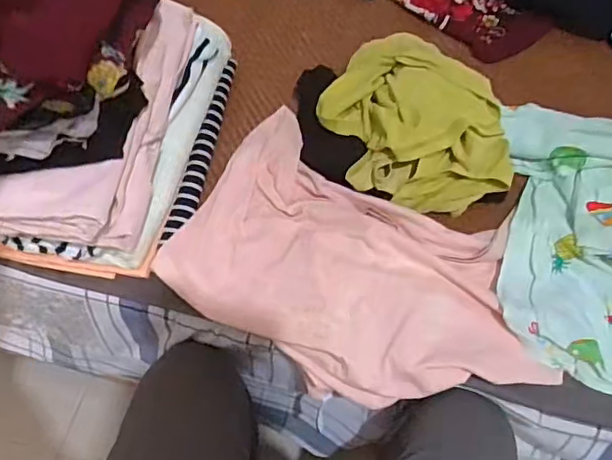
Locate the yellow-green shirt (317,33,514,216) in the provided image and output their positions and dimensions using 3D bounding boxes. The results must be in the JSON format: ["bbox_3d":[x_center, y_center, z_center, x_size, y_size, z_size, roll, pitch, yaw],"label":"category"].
[{"bbox_3d":[0.120,-0.147,0.701,0.201,0.102,0.262,-10,62,-9],"label":"yellow-green shirt"}]

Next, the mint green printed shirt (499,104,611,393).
[{"bbox_3d":[0.336,0.003,0.655,0.241,0.056,0.334,17,61,6],"label":"mint green printed shirt"}]

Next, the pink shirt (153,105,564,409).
[{"bbox_3d":[0.072,0.036,0.628,0.432,0.040,0.287,25,62,11],"label":"pink shirt"}]

